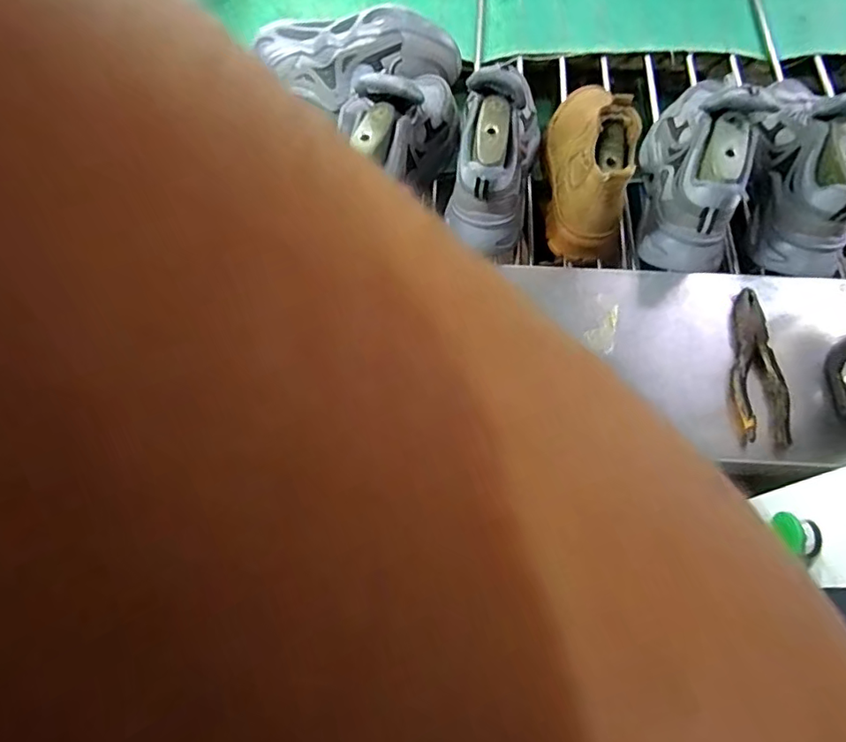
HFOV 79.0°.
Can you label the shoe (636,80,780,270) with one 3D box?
[{"bbox_3d":[0.363,-0.285,0.657,0.111,0.142,0.285,15,67,7],"label":"shoe"}]

